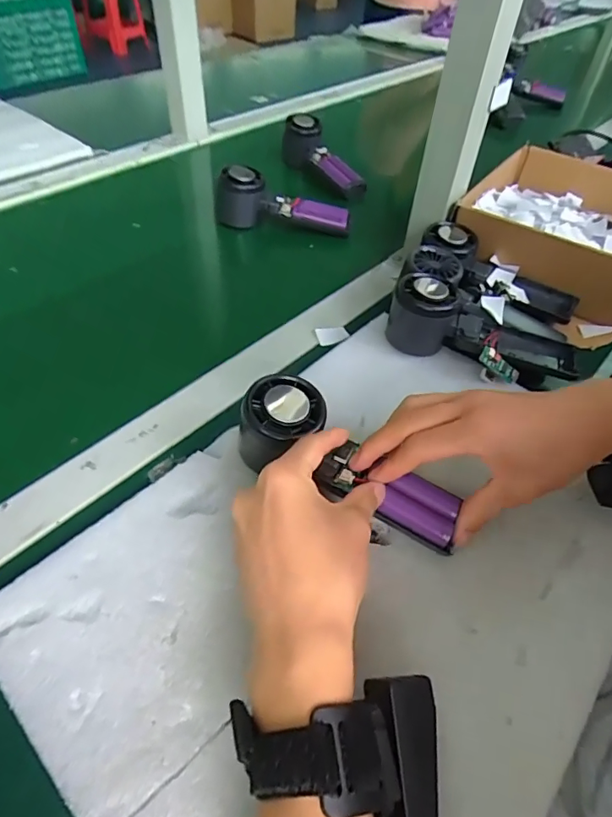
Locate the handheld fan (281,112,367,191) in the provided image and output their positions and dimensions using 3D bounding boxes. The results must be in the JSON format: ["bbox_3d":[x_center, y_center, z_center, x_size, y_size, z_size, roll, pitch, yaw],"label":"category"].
[{"bbox_3d":[0.031,-0.353,0.675,0.051,0.059,0.153,-32,58,-28],"label":"handheld fan"}]

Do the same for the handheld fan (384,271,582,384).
[{"bbox_3d":[0.152,-0.067,0.420,0.164,0.058,0.065,21,51,14],"label":"handheld fan"}]

